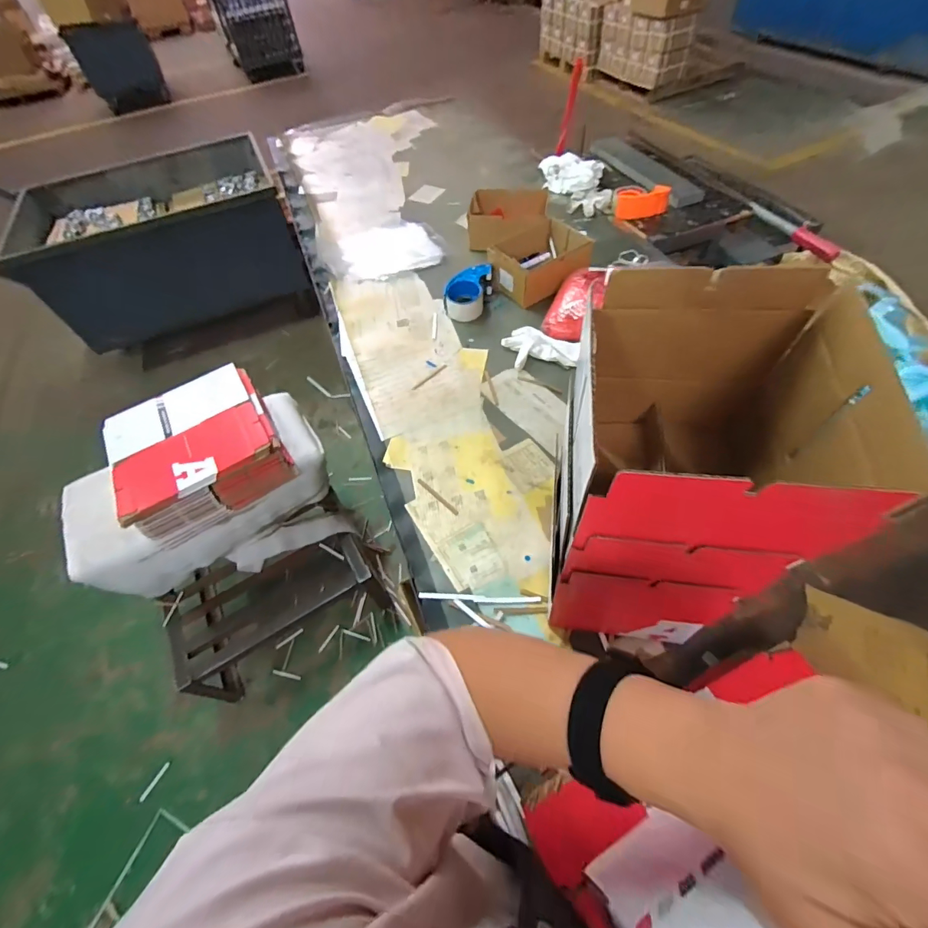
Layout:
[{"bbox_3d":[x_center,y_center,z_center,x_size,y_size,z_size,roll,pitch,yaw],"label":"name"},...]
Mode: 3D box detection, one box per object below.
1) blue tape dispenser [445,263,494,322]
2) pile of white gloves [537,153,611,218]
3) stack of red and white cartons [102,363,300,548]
[{"bbox_3d":[0.009,-0.402,0.993,0.090,0.065,0.134,13,58,13],"label":"blue tape dispenser"},{"bbox_3d":[0.333,-0.837,1.268,0.186,0.057,0.279,-1,56,4],"label":"pile of white gloves"},{"bbox_3d":[-0.659,-0.032,1.077,0.354,0.156,0.326,-29,59,-14],"label":"stack of red and white cartons"}]

